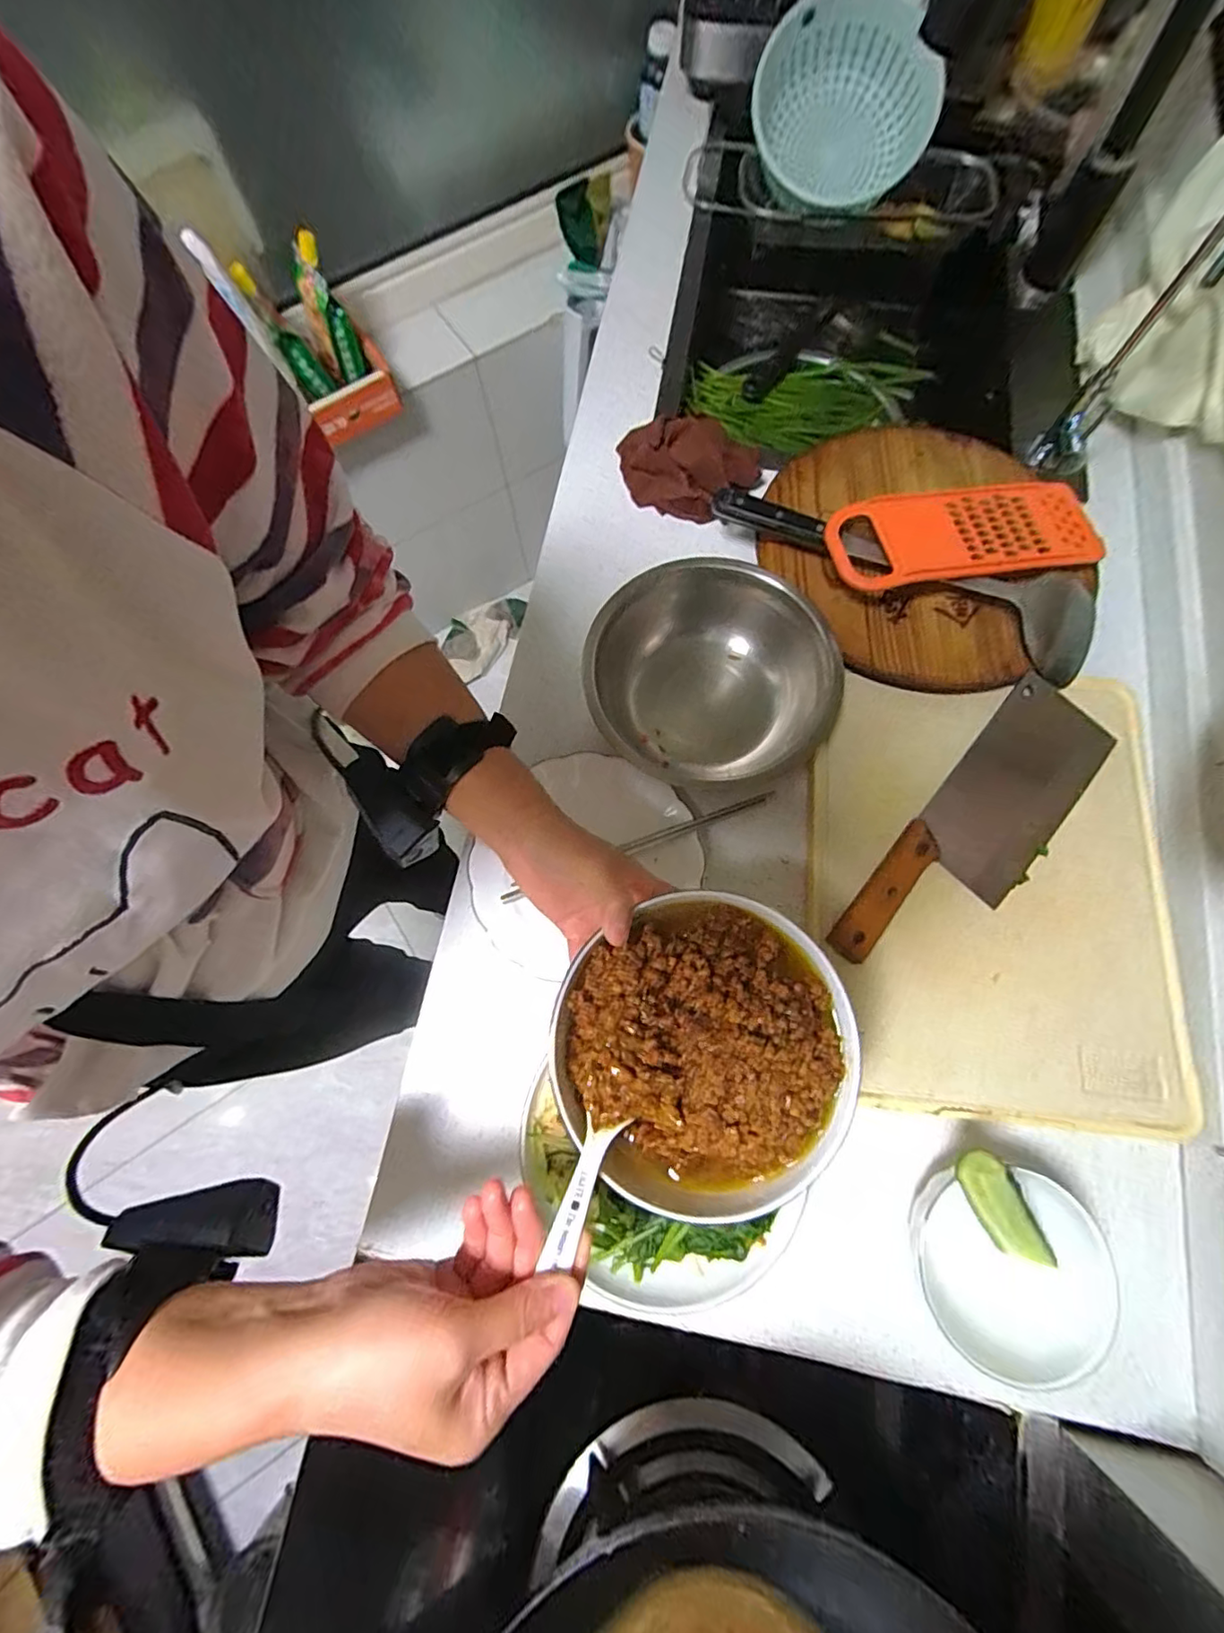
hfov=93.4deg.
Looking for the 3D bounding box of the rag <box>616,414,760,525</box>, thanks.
[{"bbox_3d":[0.070,-0.359,0.590,0.127,0.033,0.104,39,79,11],"label":"rag"}]

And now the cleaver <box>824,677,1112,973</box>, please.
[{"bbox_3d":[0.297,0.012,0.462,0.091,0.021,0.299,40,79,11],"label":"cleaver"}]

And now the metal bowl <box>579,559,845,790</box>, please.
[{"bbox_3d":[0.087,-0.120,0.507,0.203,0.074,0.186,0,74,1],"label":"metal bowl"}]

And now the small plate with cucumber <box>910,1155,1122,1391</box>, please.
[{"bbox_3d":[0.266,0.288,0.364,0.116,0.069,0.123,0,74,1],"label":"small plate with cucumber"}]

